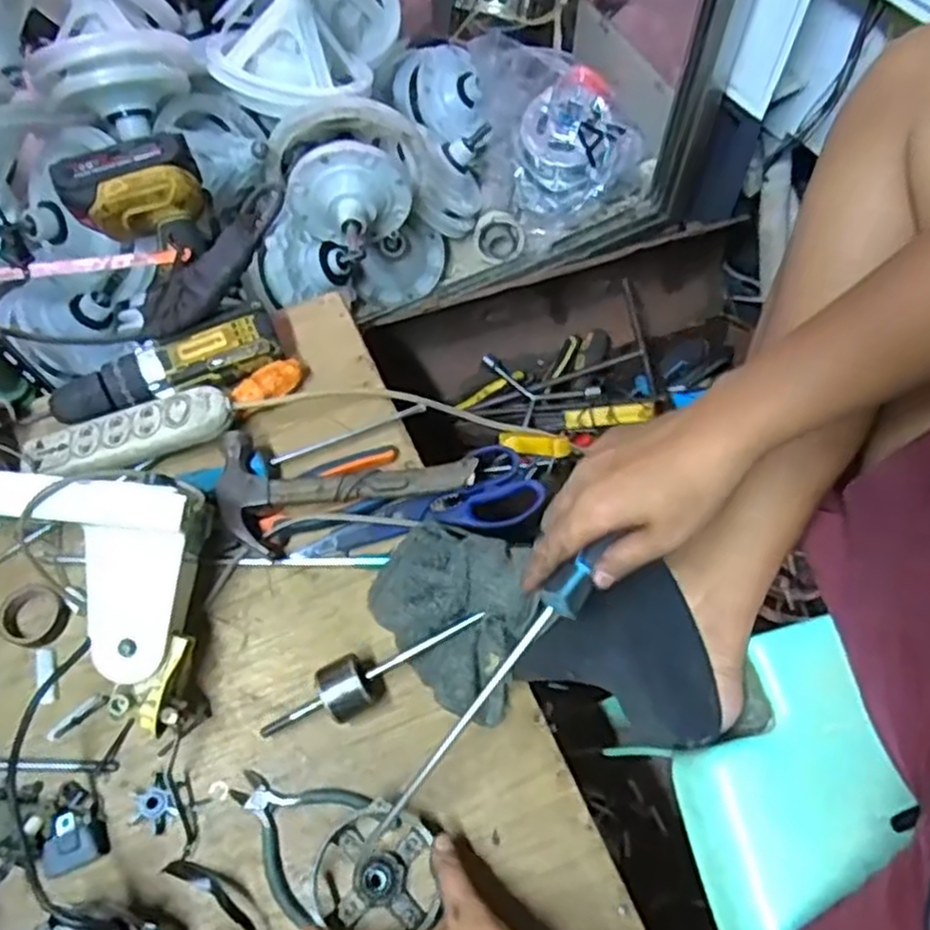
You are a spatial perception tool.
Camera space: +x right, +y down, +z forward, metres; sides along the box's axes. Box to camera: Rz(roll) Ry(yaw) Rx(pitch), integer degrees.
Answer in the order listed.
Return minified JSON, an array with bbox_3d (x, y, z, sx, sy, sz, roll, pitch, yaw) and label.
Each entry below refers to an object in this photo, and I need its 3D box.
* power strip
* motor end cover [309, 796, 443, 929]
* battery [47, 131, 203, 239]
[{"bbox_3d":[-0.273,-0.025,0.617,0.166,0.024,0.051,-13,64,-5],"label":"power strip"},{"bbox_3d":[-0.056,0.269,0.506,0.079,0.022,0.078,20,66,11],"label":"motor end cover"},{"bbox_3d":[-0.288,-0.237,0.666,0.115,0.063,0.062,-21,65,-9],"label":"battery"}]

